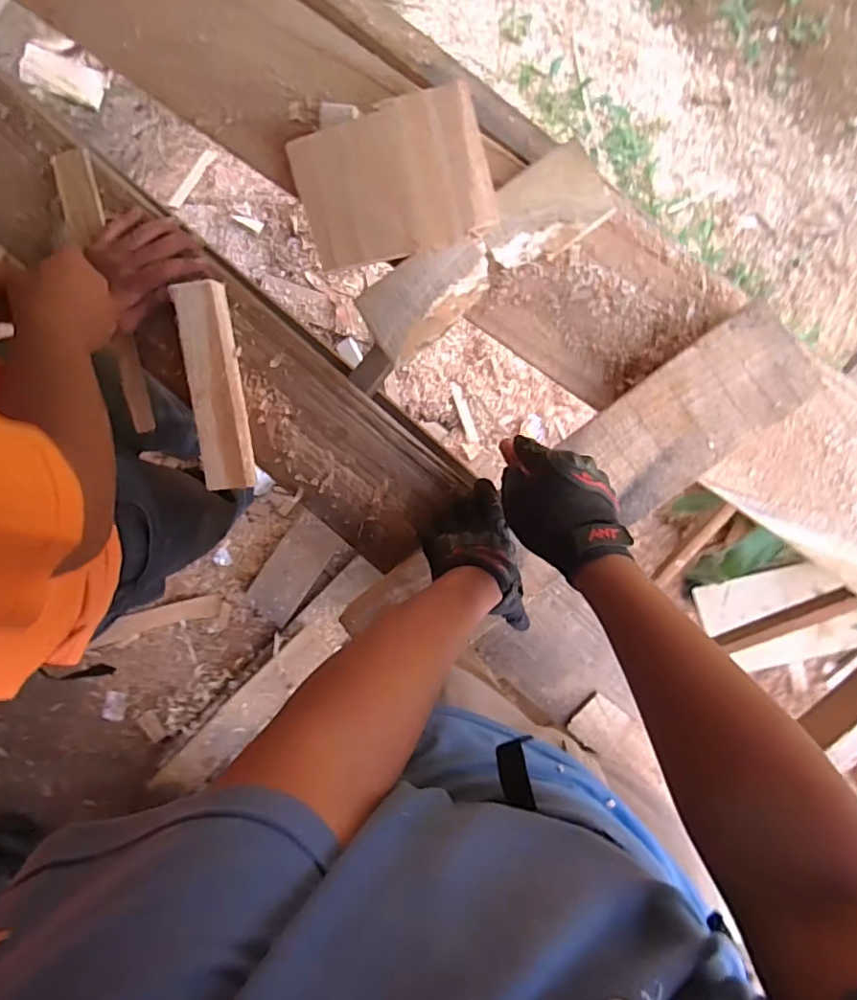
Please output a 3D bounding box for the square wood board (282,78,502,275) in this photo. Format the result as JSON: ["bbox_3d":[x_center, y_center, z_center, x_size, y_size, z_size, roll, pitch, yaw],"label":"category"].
[{"bbox_3d":[-0.036,-0.336,0.598,0.197,0.019,0.146,-15,95,6],"label":"square wood board"}]

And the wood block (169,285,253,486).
[{"bbox_3d":[-0.247,-0.130,0.659,0.050,0.037,0.231,-6,96,5],"label":"wood block"}]

